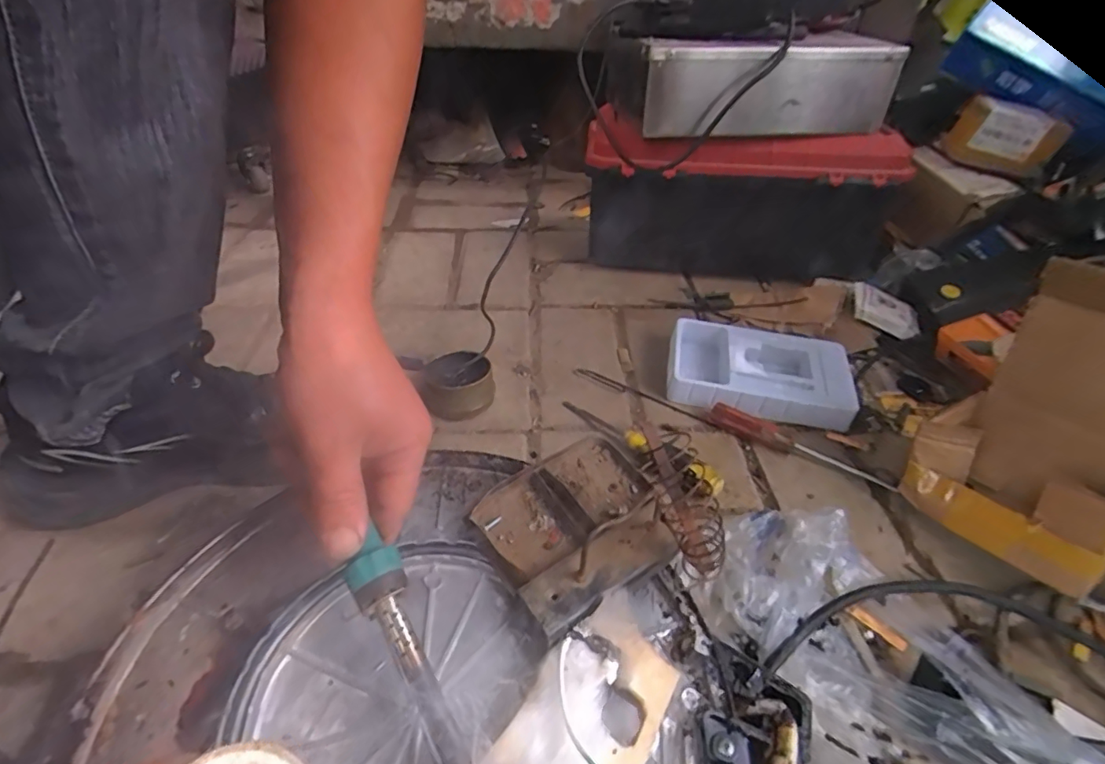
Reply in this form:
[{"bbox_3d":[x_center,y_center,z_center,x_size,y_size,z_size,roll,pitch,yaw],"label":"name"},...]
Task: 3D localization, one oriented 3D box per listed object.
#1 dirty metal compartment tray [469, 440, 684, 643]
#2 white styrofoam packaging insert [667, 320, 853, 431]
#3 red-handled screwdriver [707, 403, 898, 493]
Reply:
[{"bbox_3d":[0.015,0.088,0.347,0.113,0.030,0.105,-23,47,-26],"label":"dirty metal compartment tray"},{"bbox_3d":[0.212,-0.011,0.568,0.177,0.036,0.114,8,41,7],"label":"white styrofoam packaging insert"},{"bbox_3d":[0.224,0.057,0.501,0.161,0.015,0.022,20,44,20],"label":"red-handled screwdriver"}]

